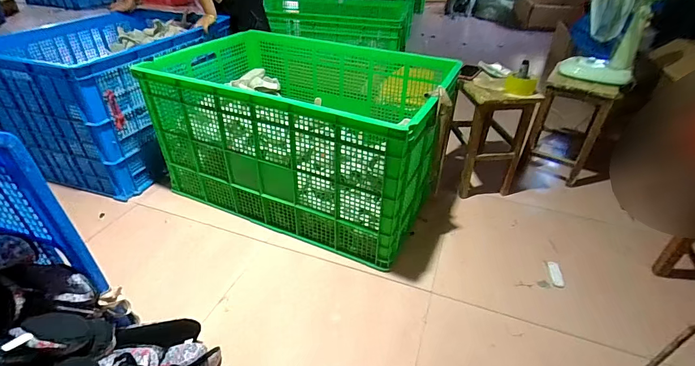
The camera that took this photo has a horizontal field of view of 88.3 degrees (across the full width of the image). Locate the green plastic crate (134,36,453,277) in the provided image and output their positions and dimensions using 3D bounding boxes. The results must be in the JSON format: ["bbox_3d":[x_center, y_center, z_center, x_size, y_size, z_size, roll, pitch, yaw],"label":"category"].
[{"bbox_3d":[-0.182,-0.255,1.520,1.163,0.510,0.811,16,38,20],"label":"green plastic crate"}]

